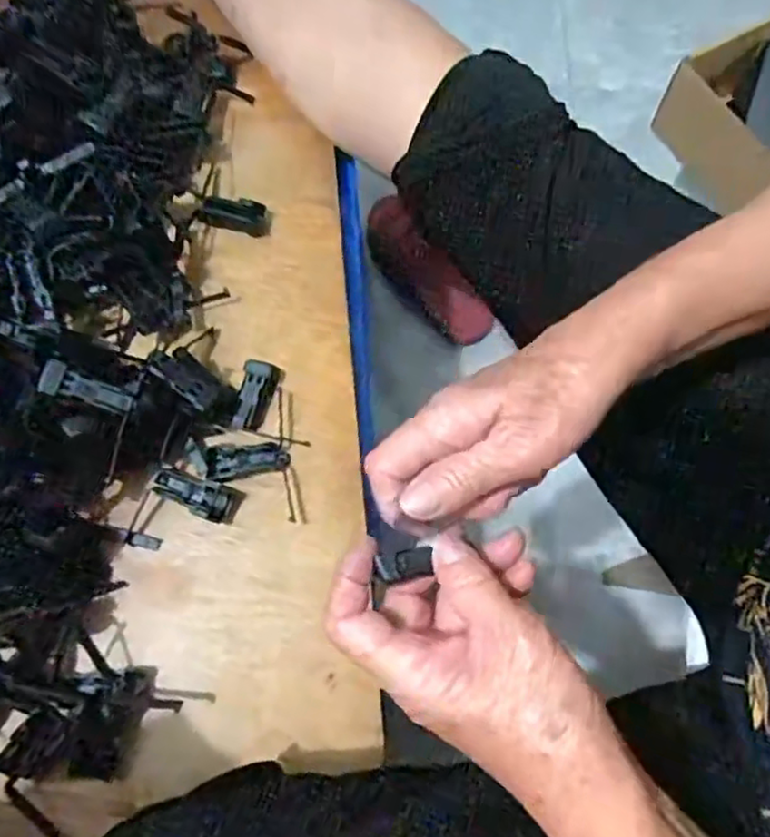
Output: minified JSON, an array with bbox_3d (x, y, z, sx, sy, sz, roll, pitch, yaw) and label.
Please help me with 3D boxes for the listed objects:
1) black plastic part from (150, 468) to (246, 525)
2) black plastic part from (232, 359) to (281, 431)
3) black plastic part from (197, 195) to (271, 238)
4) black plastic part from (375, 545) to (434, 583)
[{"bbox_3d":[-0.115,0.046,0.387,0.052,0.015,0.023,17,71,6],"label":"black plastic part"},{"bbox_3d":[-0.082,-0.014,0.411,0.022,0.014,0.045,5,70,2],"label":"black plastic part"},{"bbox_3d":[-0.106,-0.145,0.457,0.049,0.013,0.021,8,70,-11],"label":"black plastic part"},{"bbox_3d":[0.009,0.064,0.284,0.023,0.009,0.013,-8,70,-2],"label":"black plastic part"}]

